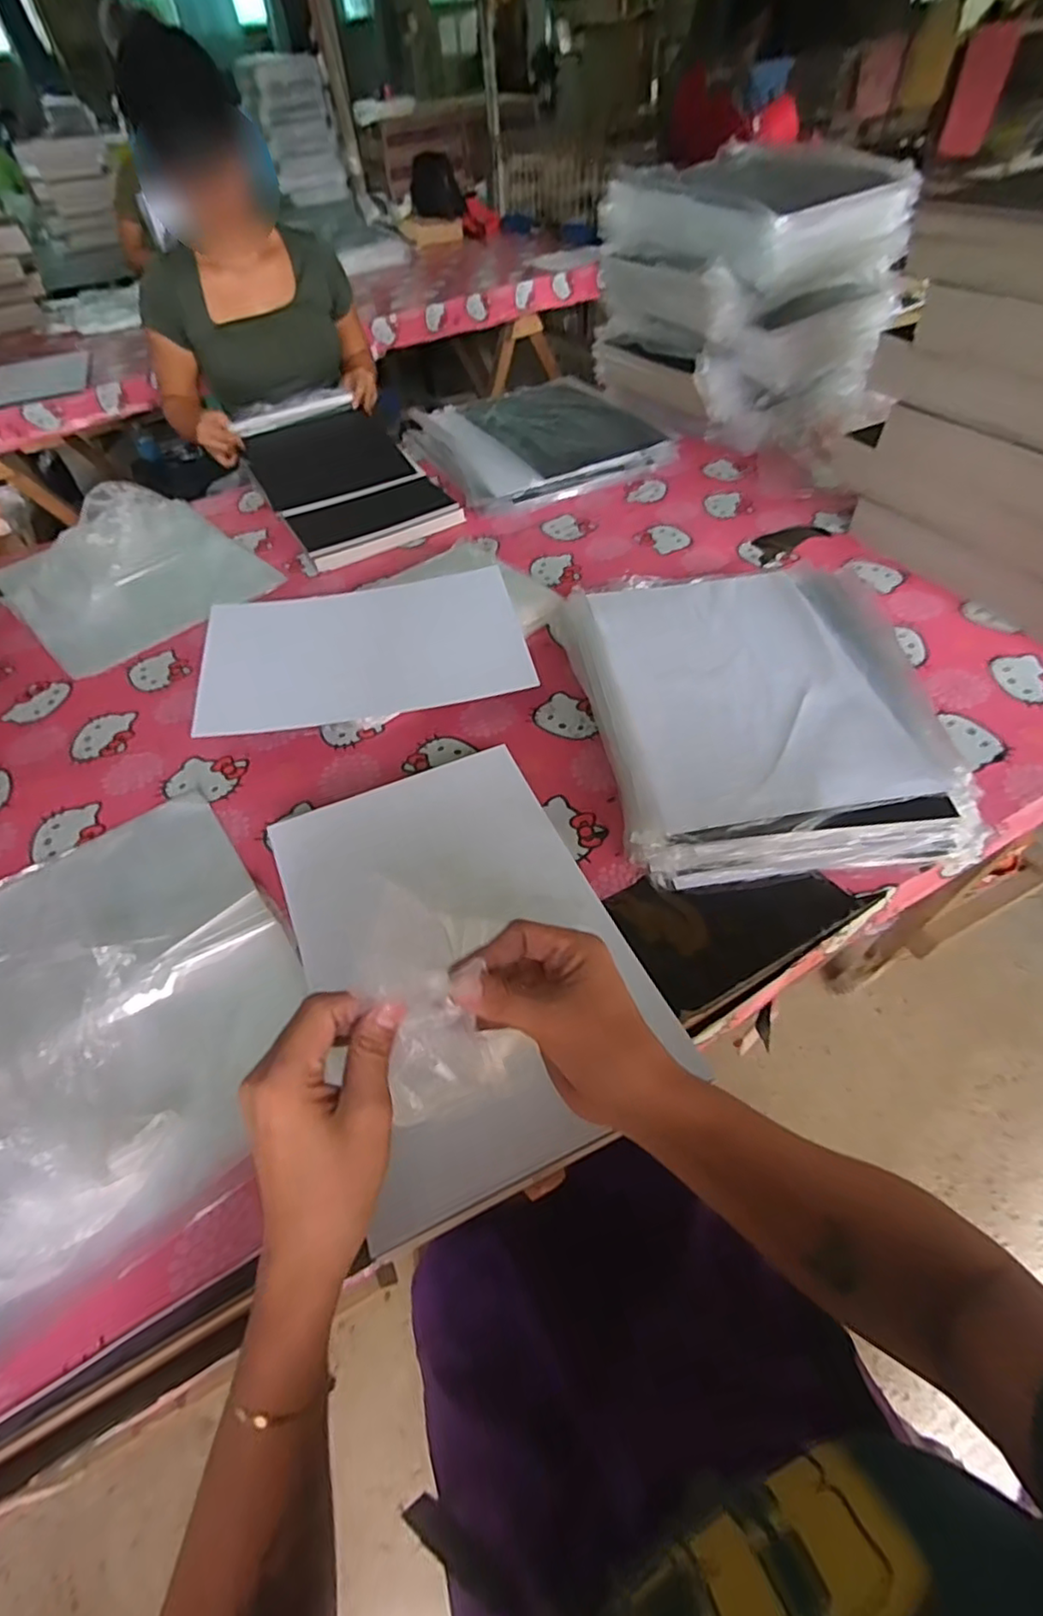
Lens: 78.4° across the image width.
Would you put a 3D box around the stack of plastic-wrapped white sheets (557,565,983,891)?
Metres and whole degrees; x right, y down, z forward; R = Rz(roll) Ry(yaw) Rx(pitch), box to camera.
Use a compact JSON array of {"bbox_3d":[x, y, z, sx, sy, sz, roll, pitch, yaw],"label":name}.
[{"bbox_3d":[0.238,-0.112,0.680,0.346,0.063,0.404,-6,50,1],"label":"stack of plastic-wrapped white sheets"}]

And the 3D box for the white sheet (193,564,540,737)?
[{"bbox_3d":[-0.193,-0.208,0.801,0.370,0.042,0.261,-11,50,-4],"label":"white sheet"}]

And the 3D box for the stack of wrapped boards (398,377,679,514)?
[{"bbox_3d":[0.028,-0.673,1.160,0.394,0.069,0.431,-22,52,-13],"label":"stack of wrapped boards"}]

